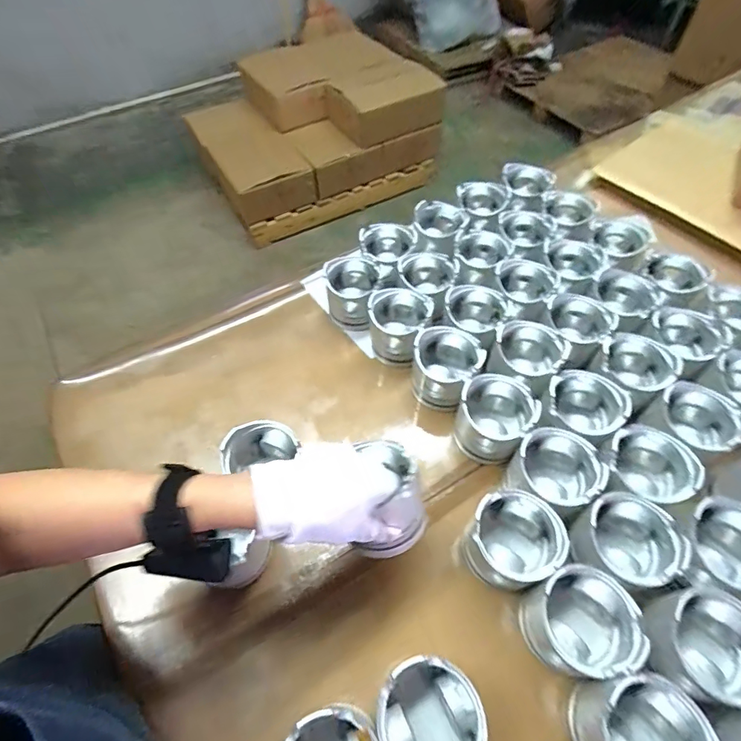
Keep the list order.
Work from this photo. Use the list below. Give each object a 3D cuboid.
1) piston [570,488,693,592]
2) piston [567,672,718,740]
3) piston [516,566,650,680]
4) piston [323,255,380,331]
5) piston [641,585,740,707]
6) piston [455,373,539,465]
[{"bbox_3d":[0.277,0.185,0.471,0.097,0.067,0.092,-16,56,-8],"label":"piston"},{"bbox_3d":[0.237,0.323,0.382,0.092,0.079,0.089,-2,55,2],"label":"piston"},{"bbox_3d":[0.209,0.250,0.433,0.095,0.078,0.087,-17,56,-8],"label":"piston"},{"bbox_3d":[-0.028,-0.123,0.701,0.090,0.082,0.087,-3,55,1],"label":"piston"},{"bbox_3d":[0.324,0.261,0.416,0.095,0.066,0.092,-2,55,2],"label":"piston"},{"bbox_3d":[0.161,0.066,0.571,0.088,0.105,0.093,-2,55,2],"label":"piston"}]

